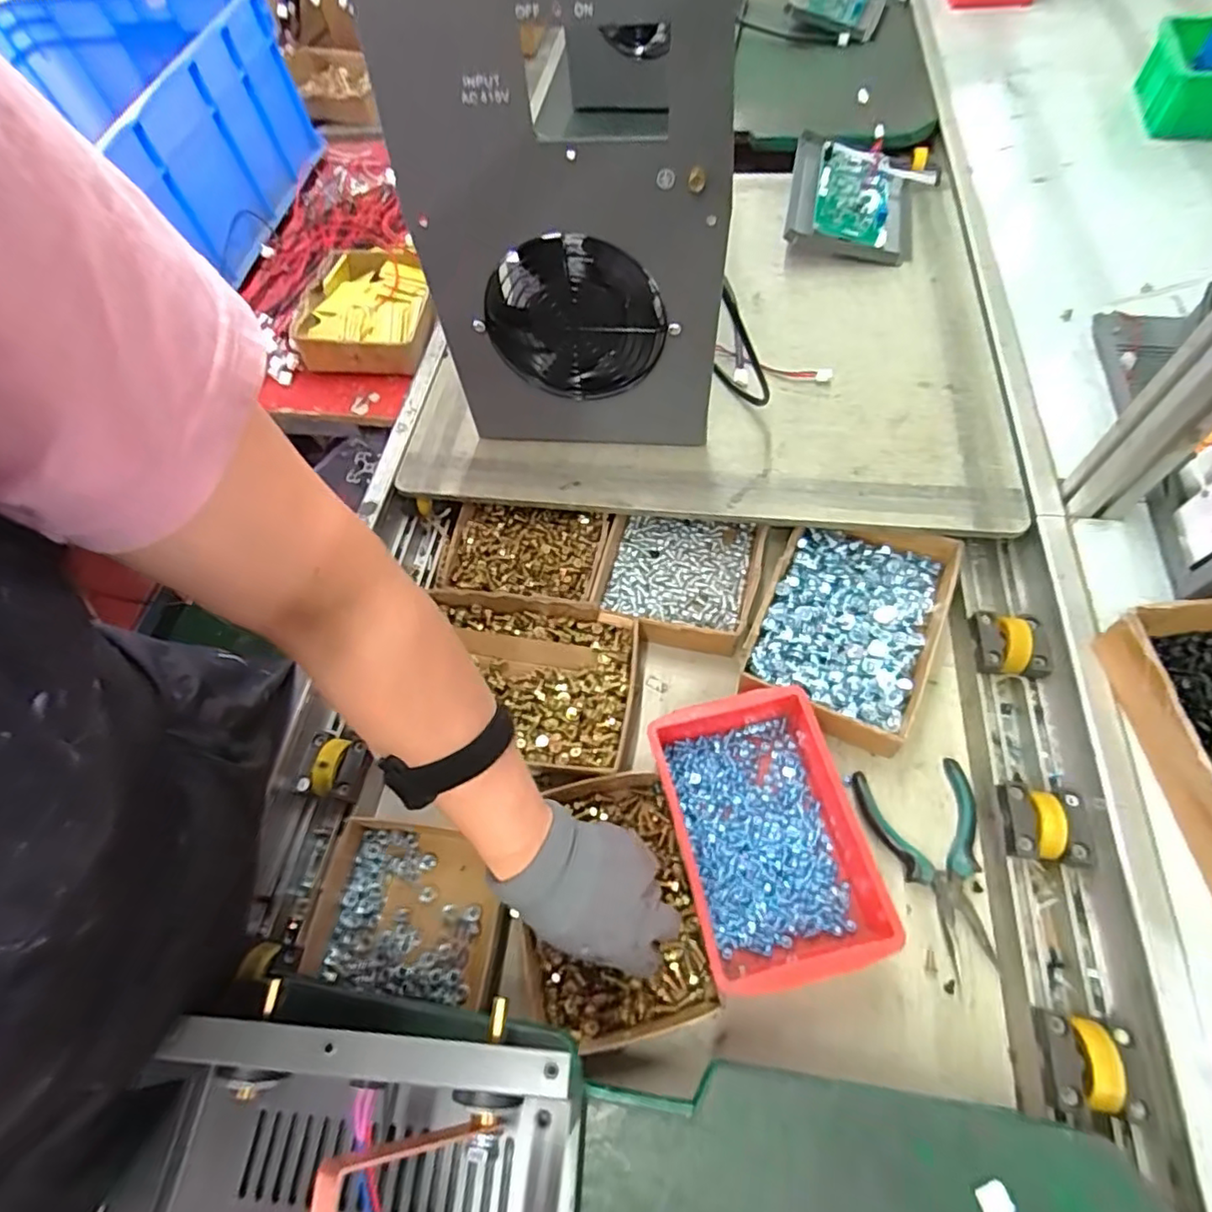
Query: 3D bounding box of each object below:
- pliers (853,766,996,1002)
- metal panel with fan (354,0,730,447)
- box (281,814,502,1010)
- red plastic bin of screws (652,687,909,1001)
[{"bbox_3d":[0.260,0.198,0.469,0.087,0.018,0.147,-10,61,0],"label":"pliers"},{"bbox_3d":[-0.028,-0.271,0.478,0.226,0.359,0.063,3,64,7],"label":"metal panel with fan"},{"bbox_3d":[-0.156,0.237,0.480,0.138,0.029,0.115,6,62,9],"label":"box"},{"bbox_3d":[0.124,0.171,0.471,0.135,0.057,0.194,-14,61,-2],"label":"red plastic bin of screws"}]

